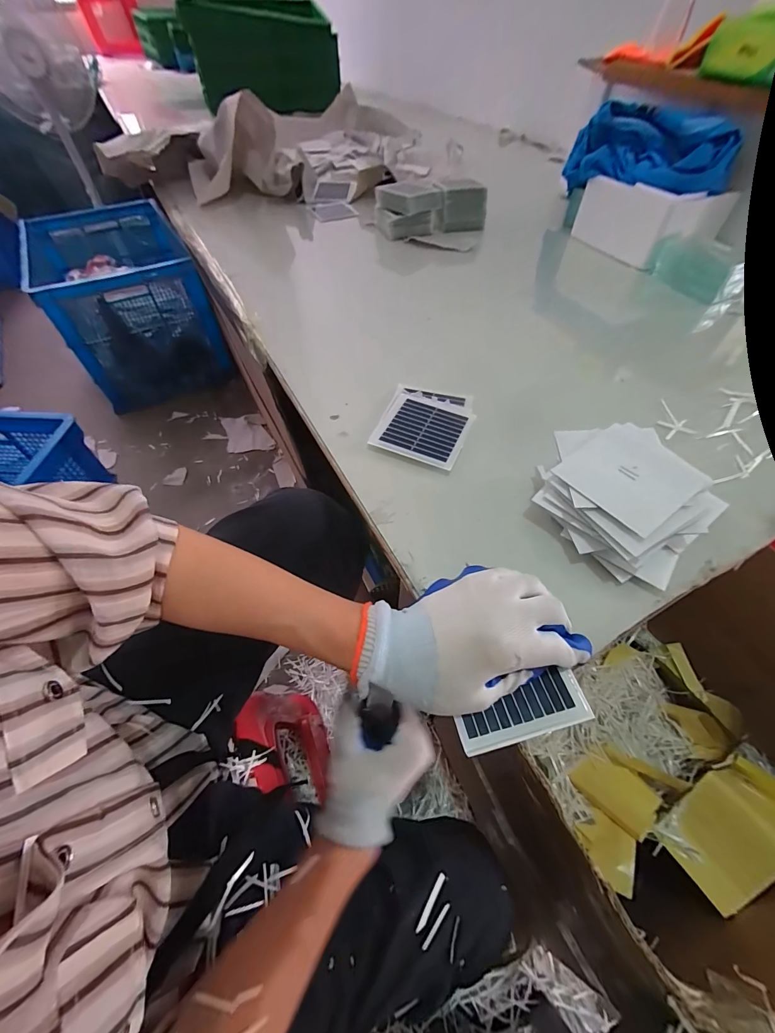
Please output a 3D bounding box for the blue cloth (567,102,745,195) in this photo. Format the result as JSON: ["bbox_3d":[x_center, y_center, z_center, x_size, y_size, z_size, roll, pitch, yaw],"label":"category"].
[{"bbox_3d":[0.451,-0.652,0.664,0.105,0.099,0.299,-23,57,-16],"label":"blue cloth"}]

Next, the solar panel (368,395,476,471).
[{"bbox_3d":[0.043,-0.101,0.419,0.093,0.009,0.097,21,59,13],"label":"solar panel"}]

